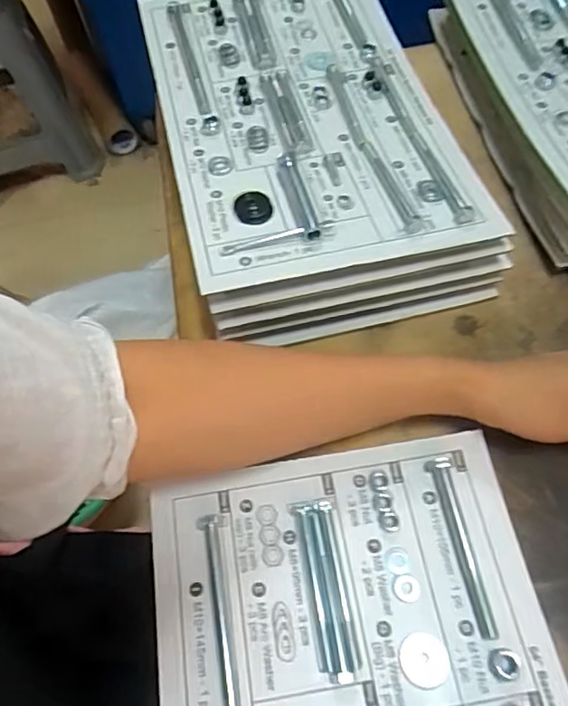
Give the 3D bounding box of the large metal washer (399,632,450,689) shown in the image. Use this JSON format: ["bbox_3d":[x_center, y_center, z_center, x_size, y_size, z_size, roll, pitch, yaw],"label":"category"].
[{"bbox_3d":[0.085,0.187,0.337,0.029,0.004,0.029,-2,60,3],"label":"large metal washer"}]

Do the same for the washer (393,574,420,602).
[{"bbox_3d":[0.079,0.151,0.358,0.017,0.004,0.016,-2,60,3],"label":"washer"}]

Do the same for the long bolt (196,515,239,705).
[{"bbox_3d":[-0.035,0.177,0.339,0.018,0.019,0.154,-12,60,-3],"label":"long bolt"}]

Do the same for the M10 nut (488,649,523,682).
[{"bbox_3d":[0.133,0.186,0.331,0.019,0.006,0.016,-6,60,1],"label":"M10 nut"}]

